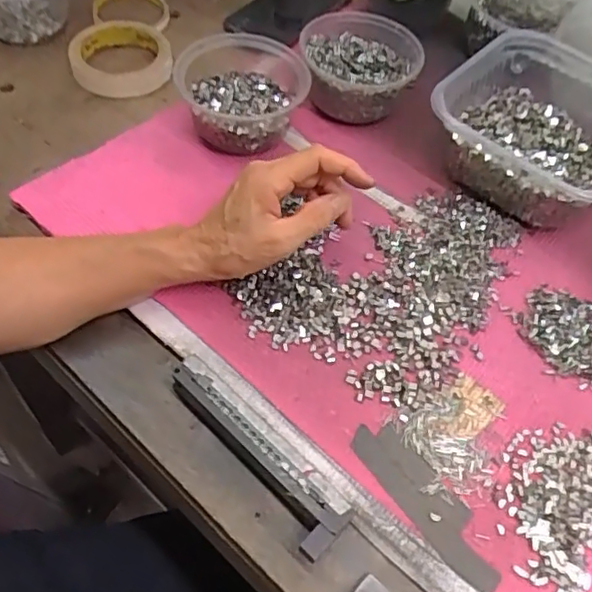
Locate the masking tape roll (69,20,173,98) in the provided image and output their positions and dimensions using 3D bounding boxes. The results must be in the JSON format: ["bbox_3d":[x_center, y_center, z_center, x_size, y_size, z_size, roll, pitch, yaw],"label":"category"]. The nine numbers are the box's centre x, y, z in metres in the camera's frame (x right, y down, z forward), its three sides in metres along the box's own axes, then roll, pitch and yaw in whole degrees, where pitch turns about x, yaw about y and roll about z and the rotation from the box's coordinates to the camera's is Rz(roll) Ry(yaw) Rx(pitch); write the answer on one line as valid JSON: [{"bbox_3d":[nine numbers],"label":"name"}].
[{"bbox_3d":[-0.177,-0.249,0.634,0.101,0.019,0.108,2,57,-3],"label":"masking tape roll"}]

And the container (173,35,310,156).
[{"bbox_3d":[-0.047,-0.191,0.572,0.111,0.057,0.130,8,57,1],"label":"container"}]

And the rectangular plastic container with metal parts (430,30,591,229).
[{"bbox_3d":[0.226,-0.150,0.557,0.173,0.068,0.179,38,62,19],"label":"rectangular plastic container with metal parts"}]

